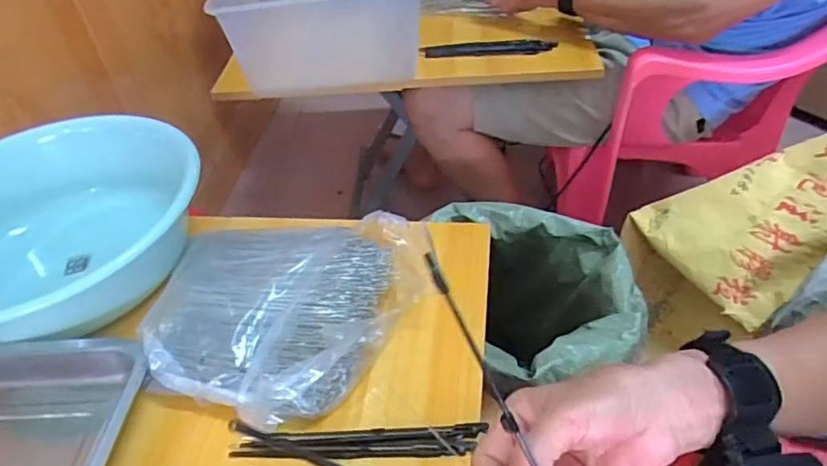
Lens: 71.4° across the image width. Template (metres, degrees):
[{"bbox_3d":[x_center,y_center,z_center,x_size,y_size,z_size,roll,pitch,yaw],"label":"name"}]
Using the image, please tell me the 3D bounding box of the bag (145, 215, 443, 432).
[{"bbox_3d":[-0.109,0.065,0.531,0.242,0.044,0.228,3,43,9],"label":"bag"}]

